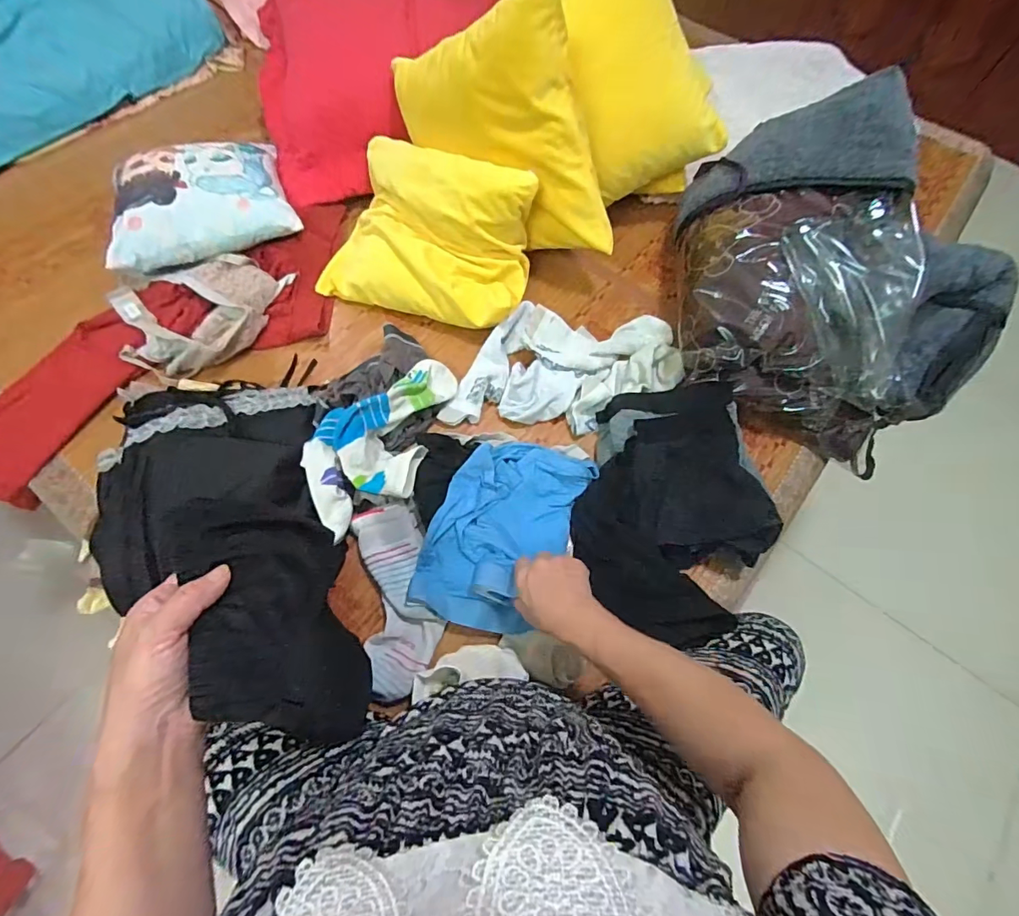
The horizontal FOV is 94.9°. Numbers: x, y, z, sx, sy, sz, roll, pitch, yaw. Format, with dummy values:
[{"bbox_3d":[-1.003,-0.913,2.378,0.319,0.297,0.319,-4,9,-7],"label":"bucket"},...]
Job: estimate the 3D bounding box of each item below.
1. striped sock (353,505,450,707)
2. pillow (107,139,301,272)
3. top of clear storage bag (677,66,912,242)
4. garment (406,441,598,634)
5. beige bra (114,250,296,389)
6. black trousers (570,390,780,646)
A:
[{"bbox_3d":[-0.144,0.182,0.615,0.093,0.036,0.234,-11,67,-6],"label":"striped sock"},{"bbox_3d":[-0.541,-0.451,0.815,0.283,0.080,0.222,-21,69,-10],"label":"pillow"},{"bbox_3d":[0.421,-0.461,0.721,0.324,0.089,0.162,6,60,44],"label":"top of clear storage bag"},{"bbox_3d":[-0.008,0.092,0.636,0.173,0.057,0.266,21,68,8],"label":"garment"},{"bbox_3d":[-0.517,-0.237,0.779,0.275,0.051,0.224,-2,67,-2],"label":"beige bra"},{"bbox_3d":[0.230,0.065,0.663,0.251,0.078,0.358,16,67,5],"label":"black trousers"}]

